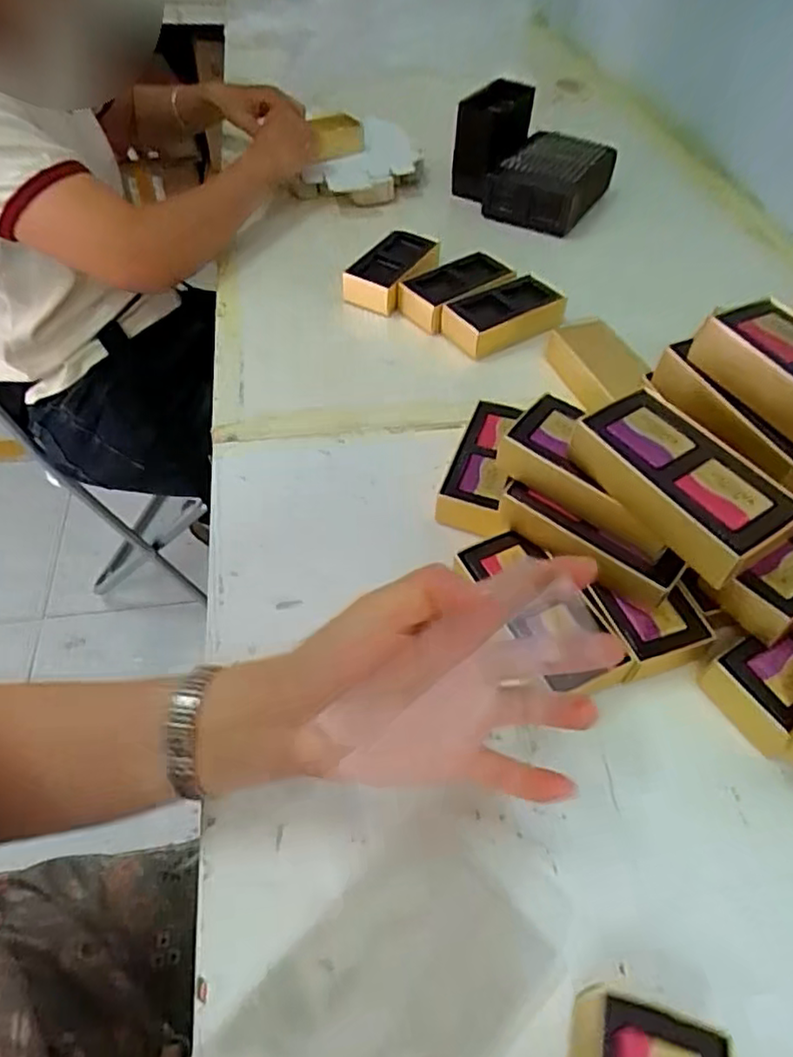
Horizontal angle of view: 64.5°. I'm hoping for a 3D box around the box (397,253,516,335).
[{"bbox_3d":[0.059,-0.237,0.636,0.117,0.037,0.064,-30,58,-24],"label":"box"}]

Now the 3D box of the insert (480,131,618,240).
[{"bbox_3d":[0.191,-0.431,0.779,0.107,0.061,0.145,27,55,18],"label":"insert"}]

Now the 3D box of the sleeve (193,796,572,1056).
[{"bbox_3d":[-0.005,0.217,0.287,0.181,0.007,0.091,-36,62,-26],"label":"sleeve"}]

